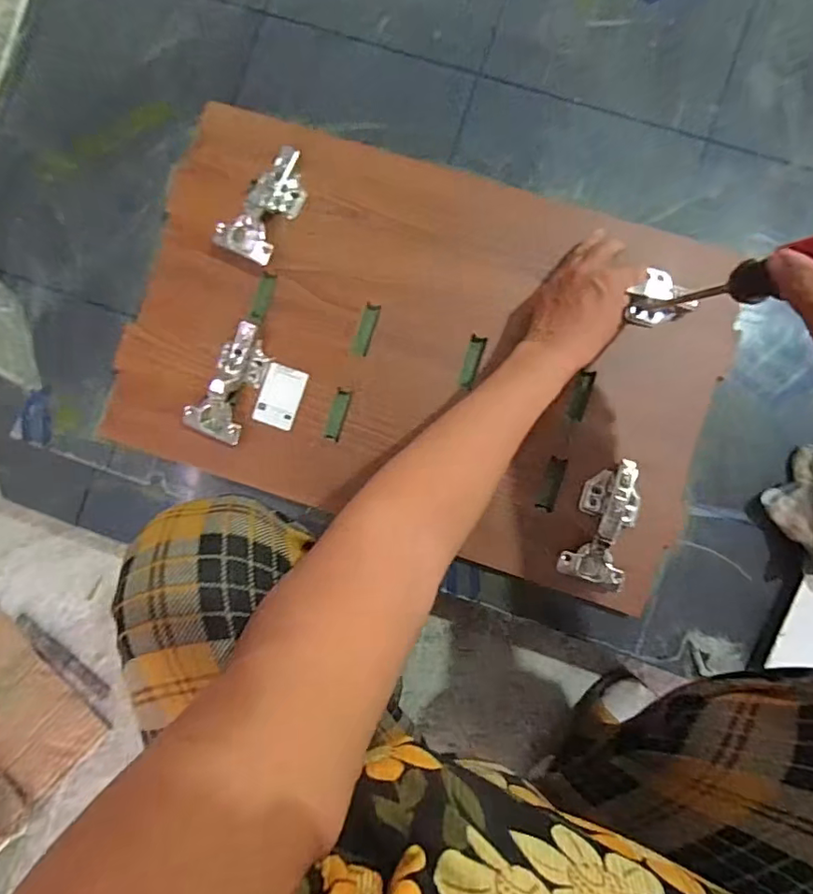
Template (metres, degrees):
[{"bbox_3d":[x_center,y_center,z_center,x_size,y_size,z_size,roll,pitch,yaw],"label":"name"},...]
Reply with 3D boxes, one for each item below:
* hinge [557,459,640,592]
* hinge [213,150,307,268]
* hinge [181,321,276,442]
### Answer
[{"bbox_3d":[0.185,0.071,0.512,0.061,0.034,0.118,10,91,3],"label":"hinge"},{"bbox_3d":[-0.137,-0.239,0.527,0.054,0.031,0.114,28,92,3],"label":"hinge"},{"bbox_3d":[-0.175,-0.066,0.529,0.053,0.028,0.115,24,92,3],"label":"hinge"}]

